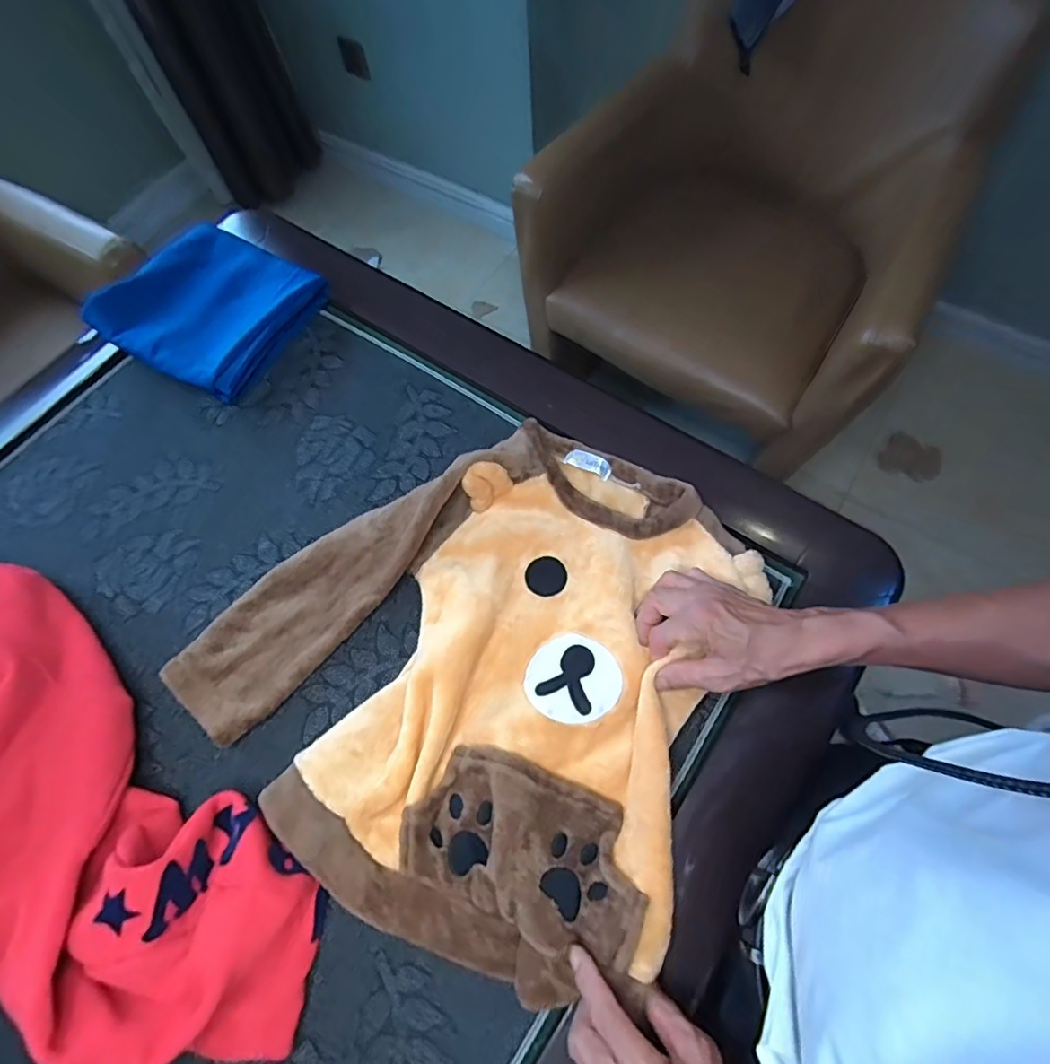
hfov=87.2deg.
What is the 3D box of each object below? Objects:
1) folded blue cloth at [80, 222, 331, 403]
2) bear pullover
[{"bbox_3d":[-0.370,-0.266,0.655,0.191,0.073,0.192,27,72,12],"label":"folded blue cloth"},{"bbox_3d":[-0.049,0.090,0.488,0.430,0.050,0.428,22,71,10],"label":"bear pullover"}]

